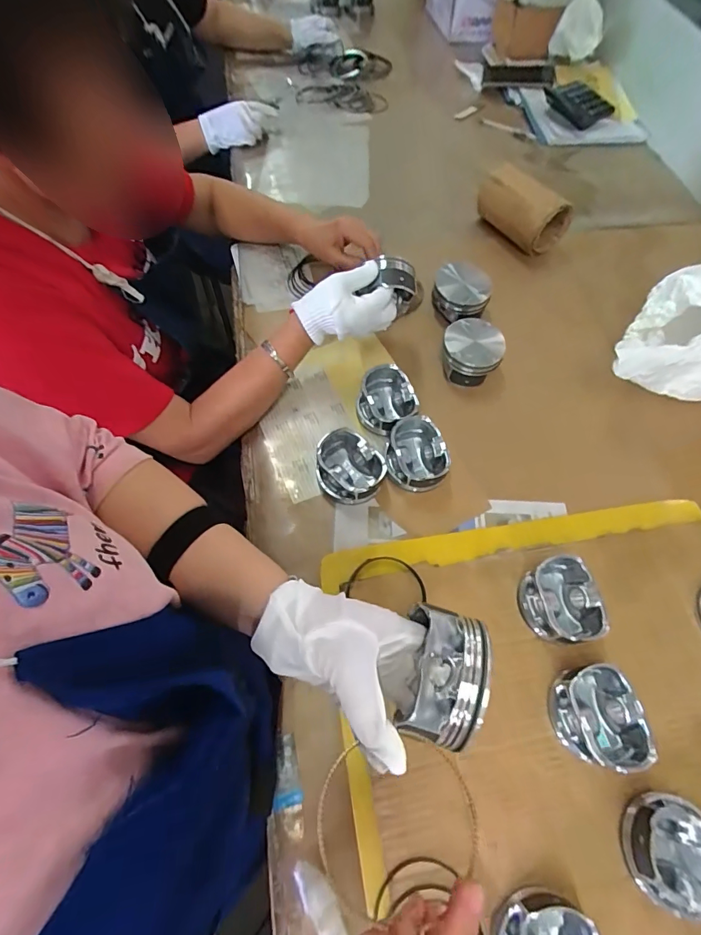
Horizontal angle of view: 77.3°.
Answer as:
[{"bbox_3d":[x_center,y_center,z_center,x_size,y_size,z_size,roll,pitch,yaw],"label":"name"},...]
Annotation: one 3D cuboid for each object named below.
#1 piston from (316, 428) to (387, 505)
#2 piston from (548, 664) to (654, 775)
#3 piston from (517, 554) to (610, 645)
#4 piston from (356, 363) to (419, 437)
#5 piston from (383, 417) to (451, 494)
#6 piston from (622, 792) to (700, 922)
[{"bbox_3d":[-0.002,0.003,0.550,0.075,0.049,0.087,-40,71,-20],"label":"piston"},{"bbox_3d":[0.239,0.241,0.427,0.073,0.046,0.087,-9,64,-7],"label":"piston"},{"bbox_3d":[0.225,0.145,0.477,0.071,0.049,0.086,-6,64,-6],"label":"piston"},{"bbox_3d":[0.049,-0.086,0.597,0.075,0.059,0.092,11,63,3],"label":"piston"},{"bbox_3d":[0.082,-0.014,0.561,0.075,0.048,0.091,-18,65,-11],"label":"piston"},{"bbox_3d":[0.289,0.332,0.372,0.086,0.062,0.081,1,63,-2],"label":"piston"}]

